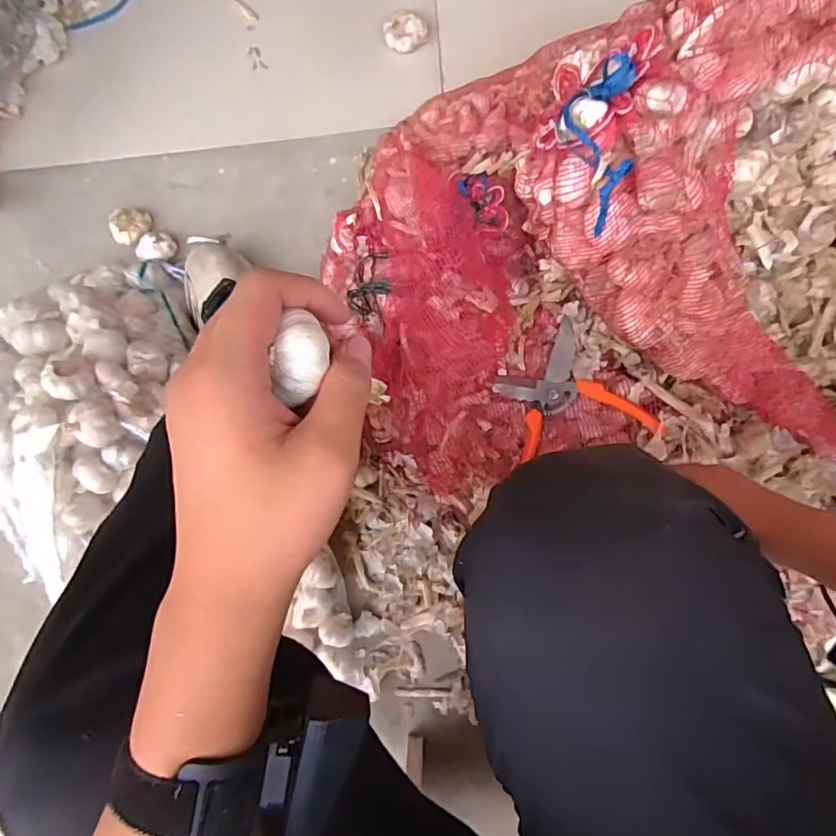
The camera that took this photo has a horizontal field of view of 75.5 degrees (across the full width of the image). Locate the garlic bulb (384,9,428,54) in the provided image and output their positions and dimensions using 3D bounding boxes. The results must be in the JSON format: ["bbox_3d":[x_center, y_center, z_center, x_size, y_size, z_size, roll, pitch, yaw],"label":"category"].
[{"bbox_3d":[-0.017,-0.569,0.791,0.058,0.030,0.061,9,83,5],"label":"garlic bulb"}]

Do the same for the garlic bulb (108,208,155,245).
[{"bbox_3d":[-0.420,-0.282,0.795,0.058,0.042,0.046,-45,82,-2],"label":"garlic bulb"}]

